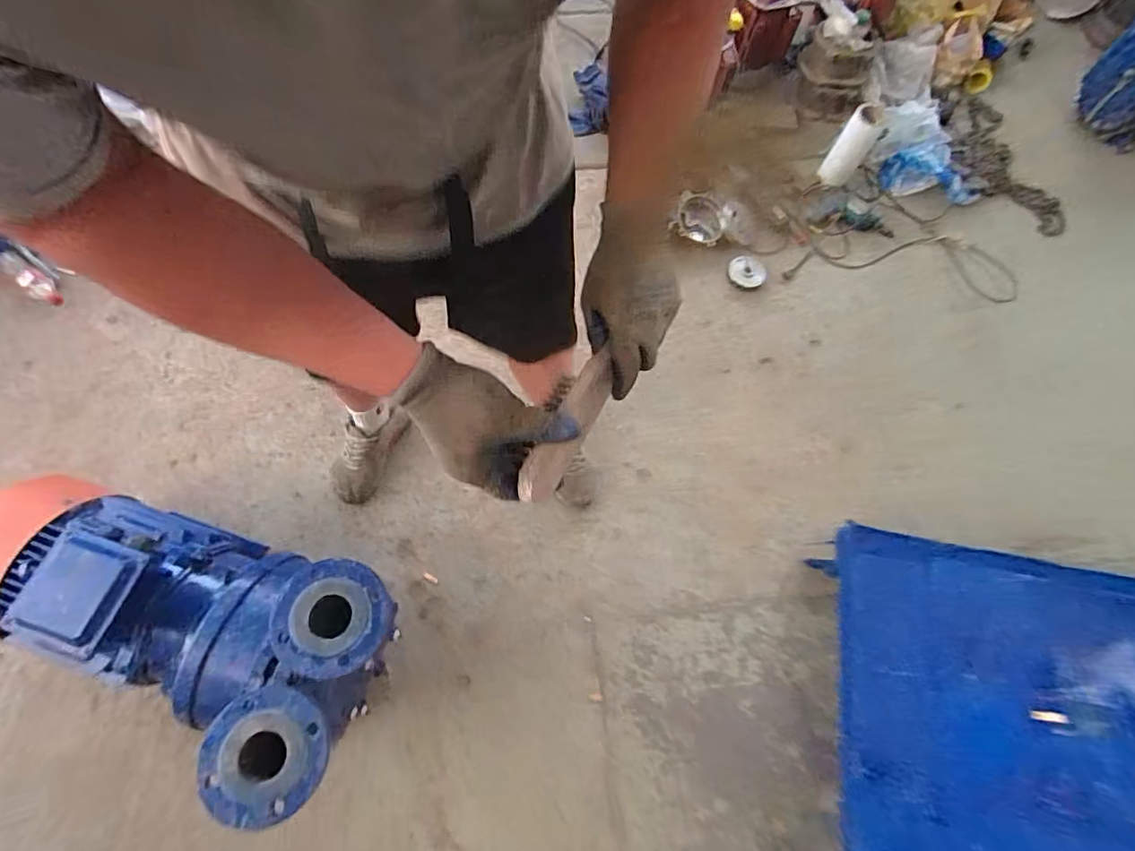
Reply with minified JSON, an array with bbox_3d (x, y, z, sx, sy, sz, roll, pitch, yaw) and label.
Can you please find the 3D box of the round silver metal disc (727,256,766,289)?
[{"bbox_3d":[0.553,-0.478,1.627,0.105,0.020,0.114,1,68,-3],"label":"round silver metal disc"}]

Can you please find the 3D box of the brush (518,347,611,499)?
[{"bbox_3d":[-0.003,-0.001,0.465,0.041,0.028,0.149,23,69,7],"label":"brush"}]

